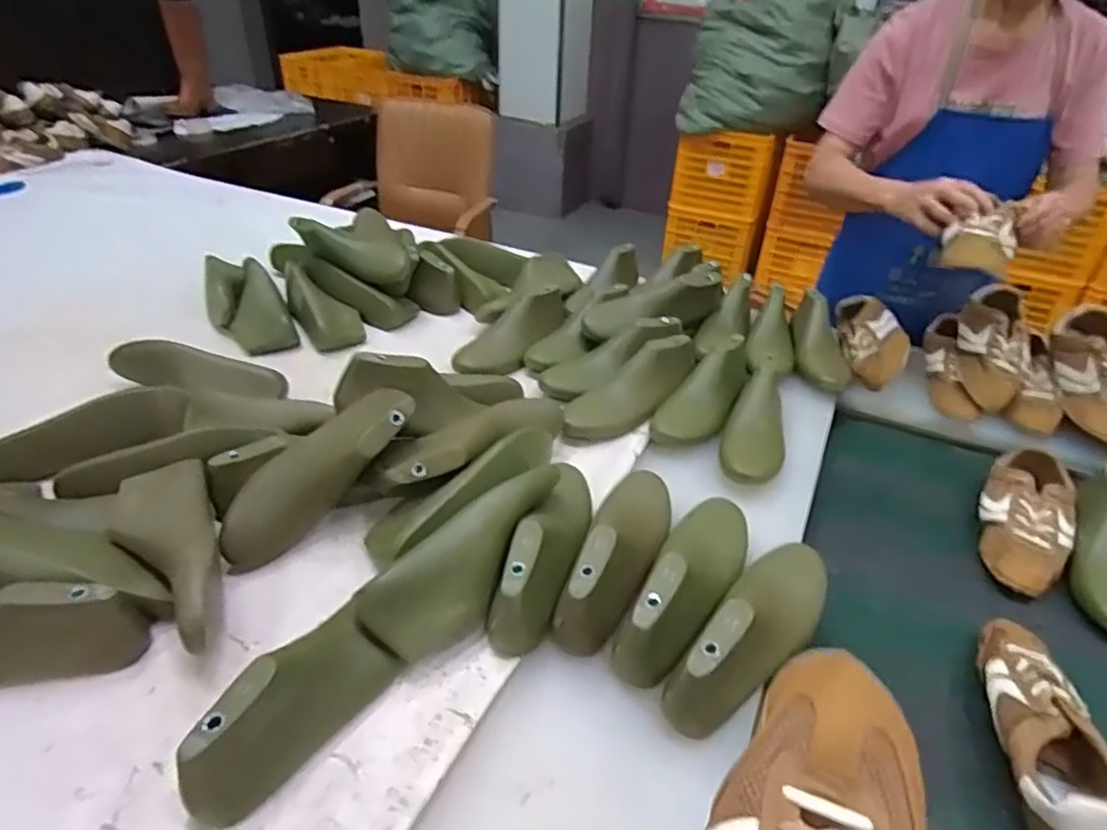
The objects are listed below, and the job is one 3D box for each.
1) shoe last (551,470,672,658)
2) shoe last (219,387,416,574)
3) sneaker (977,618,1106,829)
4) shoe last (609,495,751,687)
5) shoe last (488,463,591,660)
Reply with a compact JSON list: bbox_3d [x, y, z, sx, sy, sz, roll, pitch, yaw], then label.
[{"bbox_3d":[0.082,0.143,0.750,0.082,0.096,0.271,12,37,15],"label":"shoe last"},{"bbox_3d":[-0.283,0.070,0.794,0.277,0.078,0.092,-46,52,-12],"label":"shoe last"},{"bbox_3d":[0.484,0.301,0.648,0.102,0.071,0.262,12,36,11],"label":"sneaker"},{"bbox_3d":[0.154,0.174,0.718,0.089,0.097,0.276,18,39,21],"label":"shoe last"},{"bbox_3d":[-0.001,0.138,0.756,0.064,0.099,0.281,11,37,13],"label":"shoe last"}]

